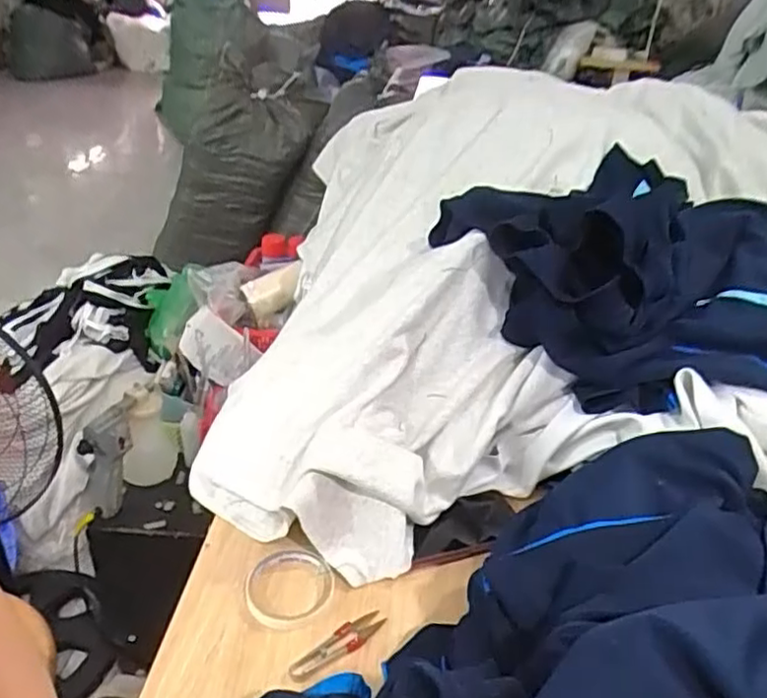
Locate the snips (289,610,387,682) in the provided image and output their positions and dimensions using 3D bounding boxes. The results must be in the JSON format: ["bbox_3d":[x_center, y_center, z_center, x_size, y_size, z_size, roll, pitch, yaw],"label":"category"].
[{"bbox_3d":[-0.041,0.275,0.612,0.100,0.010,0.025,-24,41,-37],"label":"snips"}]

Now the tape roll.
[{"bbox_3d":[-0.095,0.238,0.656,0.088,0.008,0.089,3,32,-2],"label":"tape roll"}]

